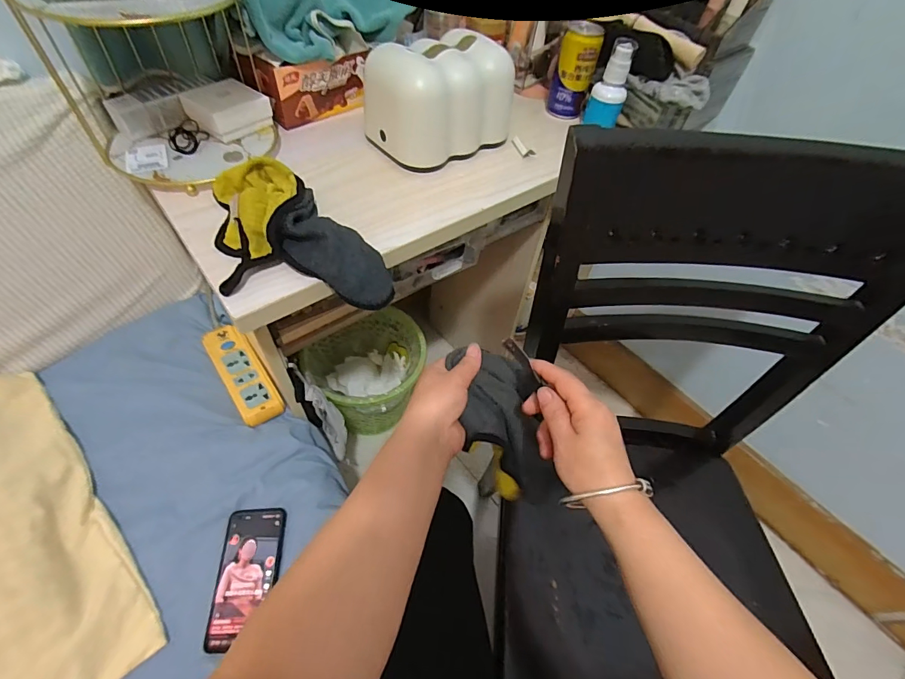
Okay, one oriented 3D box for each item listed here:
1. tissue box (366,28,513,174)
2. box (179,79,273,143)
[{"bbox_3d":[-0.014,-0.315,0.554,0.174,0.110,0.116,-36,64,-26],"label":"tissue box"},{"bbox_3d":[-0.287,-0.297,0.545,0.074,0.036,0.083,38,60,21],"label":"box"}]

